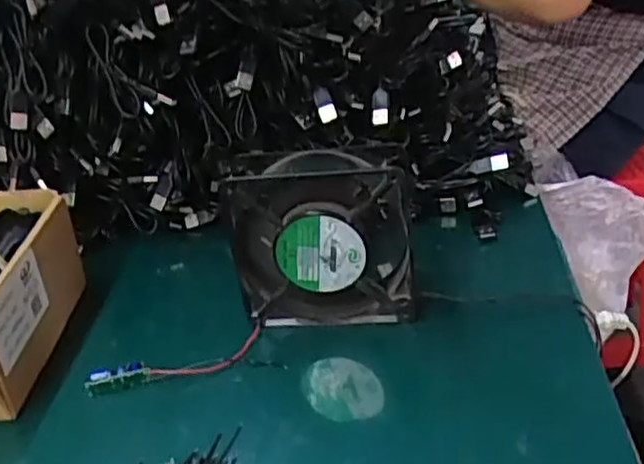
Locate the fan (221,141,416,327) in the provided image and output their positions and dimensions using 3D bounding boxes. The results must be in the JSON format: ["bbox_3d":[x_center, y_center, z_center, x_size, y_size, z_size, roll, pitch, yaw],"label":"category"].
[{"bbox_3d":[0.001,0.005,0.482,0.117,0.123,0.044,-4,29,6],"label":"fan"}]

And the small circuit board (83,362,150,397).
[{"bbox_3d":[-0.136,0.098,0.467,0.042,0.014,0.015,-12,29,-8],"label":"small circuit board"}]

